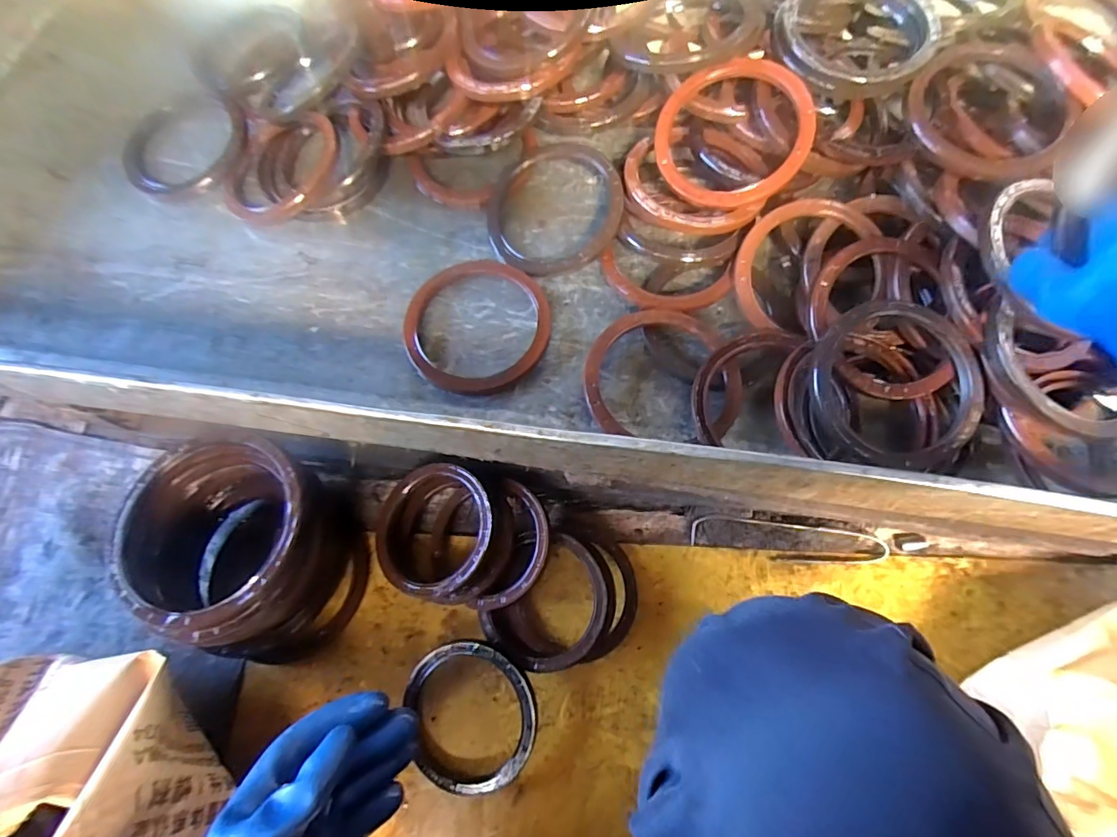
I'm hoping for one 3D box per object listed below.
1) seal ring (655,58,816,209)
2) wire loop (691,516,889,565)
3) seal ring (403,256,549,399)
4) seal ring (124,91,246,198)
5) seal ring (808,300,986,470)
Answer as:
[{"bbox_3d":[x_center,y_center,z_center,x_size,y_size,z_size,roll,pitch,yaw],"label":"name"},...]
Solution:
[{"bbox_3d":[0.179,-0.297,0.510,0.151,0.015,0.151,0,88,11],"label":"seal ring"},{"bbox_3d":[0.267,0.144,0.571,0.220,0.009,0.043,6,83,5],"label":"wire loop"},{"bbox_3d":[-0.091,-0.102,0.530,0.162,0.019,0.151,-1,72,2],"label":"seal ring"},{"bbox_3d":[-0.468,-0.343,0.608,0.144,0.015,0.149,-1,72,2],"label":"seal ring"},{"bbox_3d":[0.311,-0.030,0.454,0.158,0.024,0.159,0,88,-2],"label":"seal ring"}]

